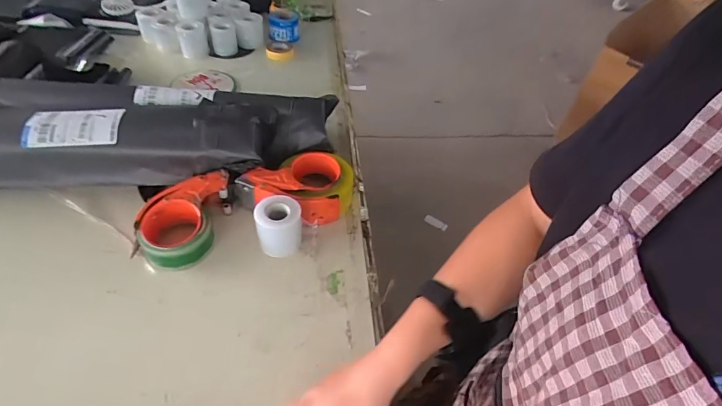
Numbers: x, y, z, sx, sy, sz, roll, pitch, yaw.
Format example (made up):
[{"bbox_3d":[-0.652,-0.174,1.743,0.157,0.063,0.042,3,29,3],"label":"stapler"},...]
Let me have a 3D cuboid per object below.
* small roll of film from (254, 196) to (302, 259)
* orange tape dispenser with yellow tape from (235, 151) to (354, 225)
[{"bbox_3d":[-0.119,0.037,0.607,0.063,0.073,0.069,3,46,-3],"label":"small roll of film"},{"bbox_3d":[-0.106,-0.030,0.672,0.179,0.056,0.134,8,46,2],"label":"orange tape dispenser with yellow tape"}]

